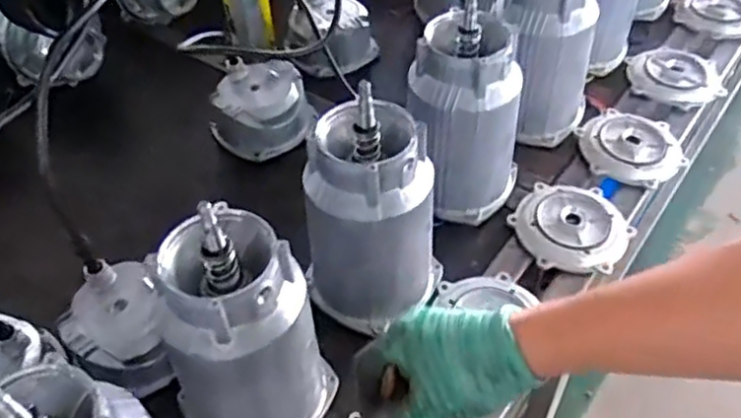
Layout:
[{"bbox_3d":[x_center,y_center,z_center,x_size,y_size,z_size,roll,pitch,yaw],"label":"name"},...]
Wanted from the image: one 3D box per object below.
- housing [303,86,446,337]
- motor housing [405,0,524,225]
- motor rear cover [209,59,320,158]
[{"bbox_3d":[0.003,0.007,0.639,0.108,0.227,0.106,-1,47,1],"label":"housing"},{"bbox_3d":[0.107,-0.106,0.738,0.107,0.208,0.126,33,56,28],"label":"motor housing"},{"bbox_3d":[-0.147,-0.134,0.892,0.134,0.071,0.125,8,48,10],"label":"motor rear cover"}]

